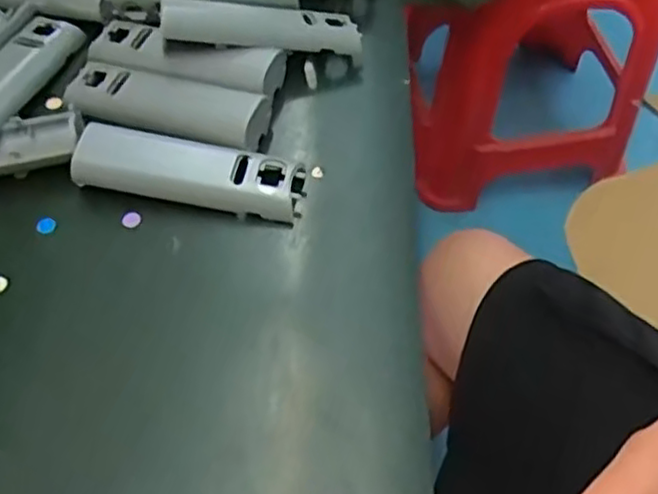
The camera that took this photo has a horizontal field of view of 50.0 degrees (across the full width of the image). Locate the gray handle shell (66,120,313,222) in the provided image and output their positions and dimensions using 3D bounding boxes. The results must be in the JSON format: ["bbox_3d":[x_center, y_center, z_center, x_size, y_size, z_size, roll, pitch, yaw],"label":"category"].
[{"bbox_3d":[-0.064,-0.036,0.330,0.104,0.017,0.032,8,56,7],"label":"gray handle shell"}]

